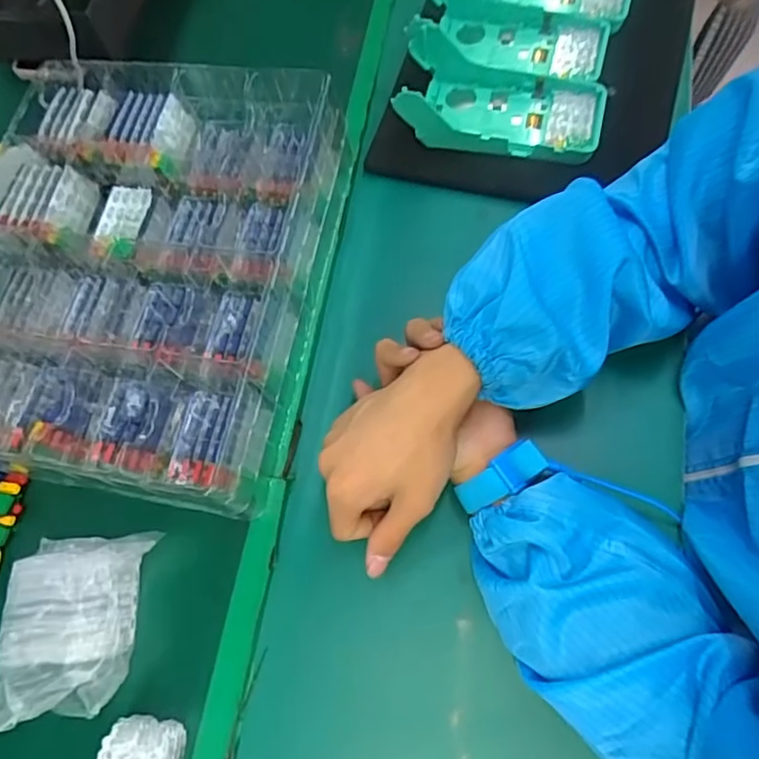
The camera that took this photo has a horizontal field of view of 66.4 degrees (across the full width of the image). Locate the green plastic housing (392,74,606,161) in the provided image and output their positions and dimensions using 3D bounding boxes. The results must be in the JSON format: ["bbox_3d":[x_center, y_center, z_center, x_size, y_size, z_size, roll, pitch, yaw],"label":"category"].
[{"bbox_3d":[0.107,-0.237,0.502,0.166,0.052,0.080,12,70,7],"label":"green plastic housing"}]

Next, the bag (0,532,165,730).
[{"bbox_3d":[-0.199,0.167,0.394,0.097,0.051,0.116,-4,70,7],"label":"bag"}]

